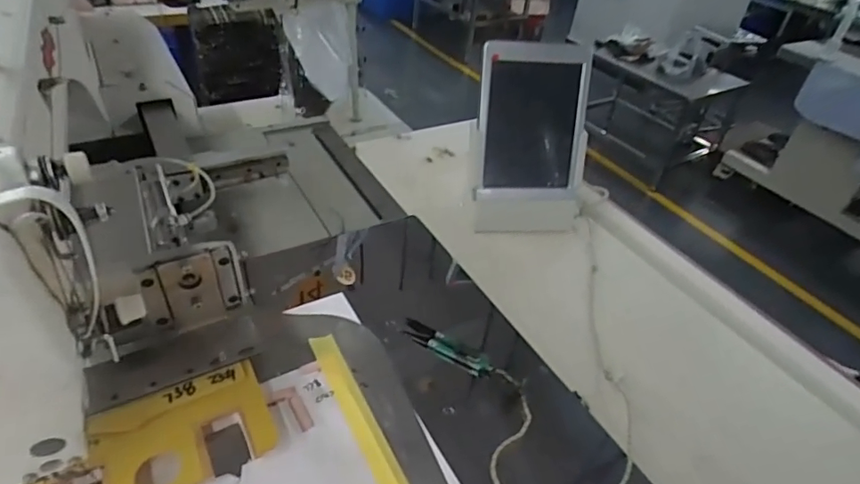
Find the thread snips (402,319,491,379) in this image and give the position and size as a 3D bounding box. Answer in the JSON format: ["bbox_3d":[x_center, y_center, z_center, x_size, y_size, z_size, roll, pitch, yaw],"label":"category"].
[{"bbox_3d":[0.017,0.112,0.540,0.102,0.006,0.028,27,43,23],"label":"thread snips"}]

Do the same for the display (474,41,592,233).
[{"bbox_3d":[0.139,-0.129,0.699,0.162,0.241,0.099,0,40,-5],"label":"display"}]

